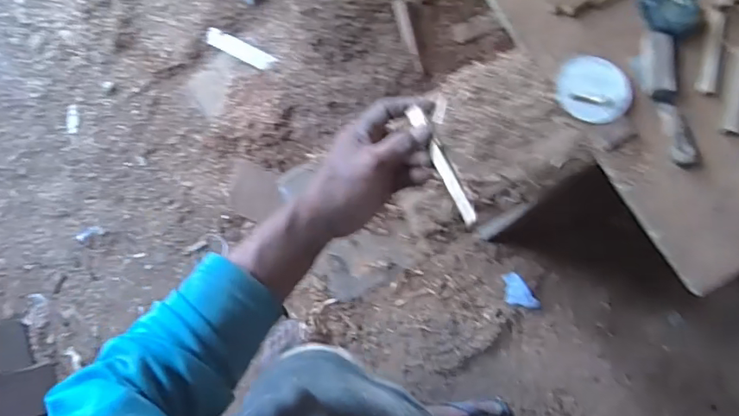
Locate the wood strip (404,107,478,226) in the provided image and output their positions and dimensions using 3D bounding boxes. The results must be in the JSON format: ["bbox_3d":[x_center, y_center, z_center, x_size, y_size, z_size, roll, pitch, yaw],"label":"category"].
[{"bbox_3d":[0.066,-0.038,0.467,0.012,0.011,0.121,-21,64,-3],"label":"wood strip"}]

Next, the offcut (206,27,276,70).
[{"bbox_3d":[-0.343,-0.420,1.391,0.211,0.010,0.046,28,79,12],"label":"offcut"}]

